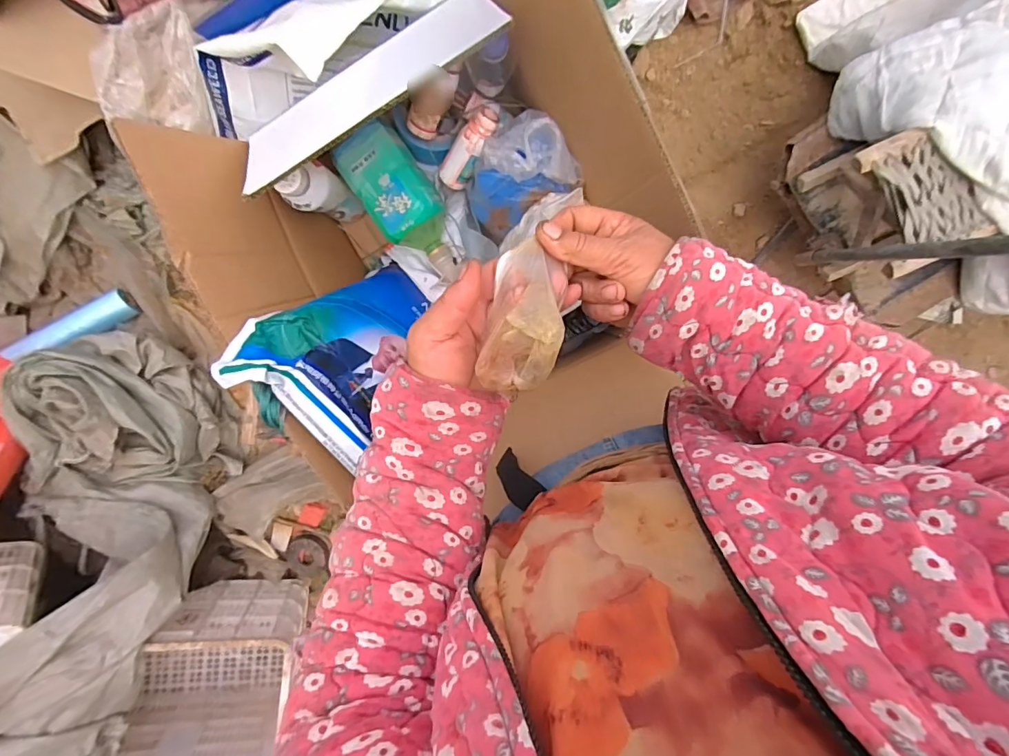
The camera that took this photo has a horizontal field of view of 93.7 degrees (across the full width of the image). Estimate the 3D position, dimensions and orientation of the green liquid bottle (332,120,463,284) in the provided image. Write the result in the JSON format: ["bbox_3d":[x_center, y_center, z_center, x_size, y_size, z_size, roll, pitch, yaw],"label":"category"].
[{"bbox_3d":[-0.144,-0.252,0.674,0.097,0.070,0.198,-33,110,8],"label":"green liquid bottle"}]

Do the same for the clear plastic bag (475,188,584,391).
[{"bbox_3d":[0.019,-0.065,0.321,0.049,0.034,0.147,10,73,3],"label":"clear plastic bag"}]

